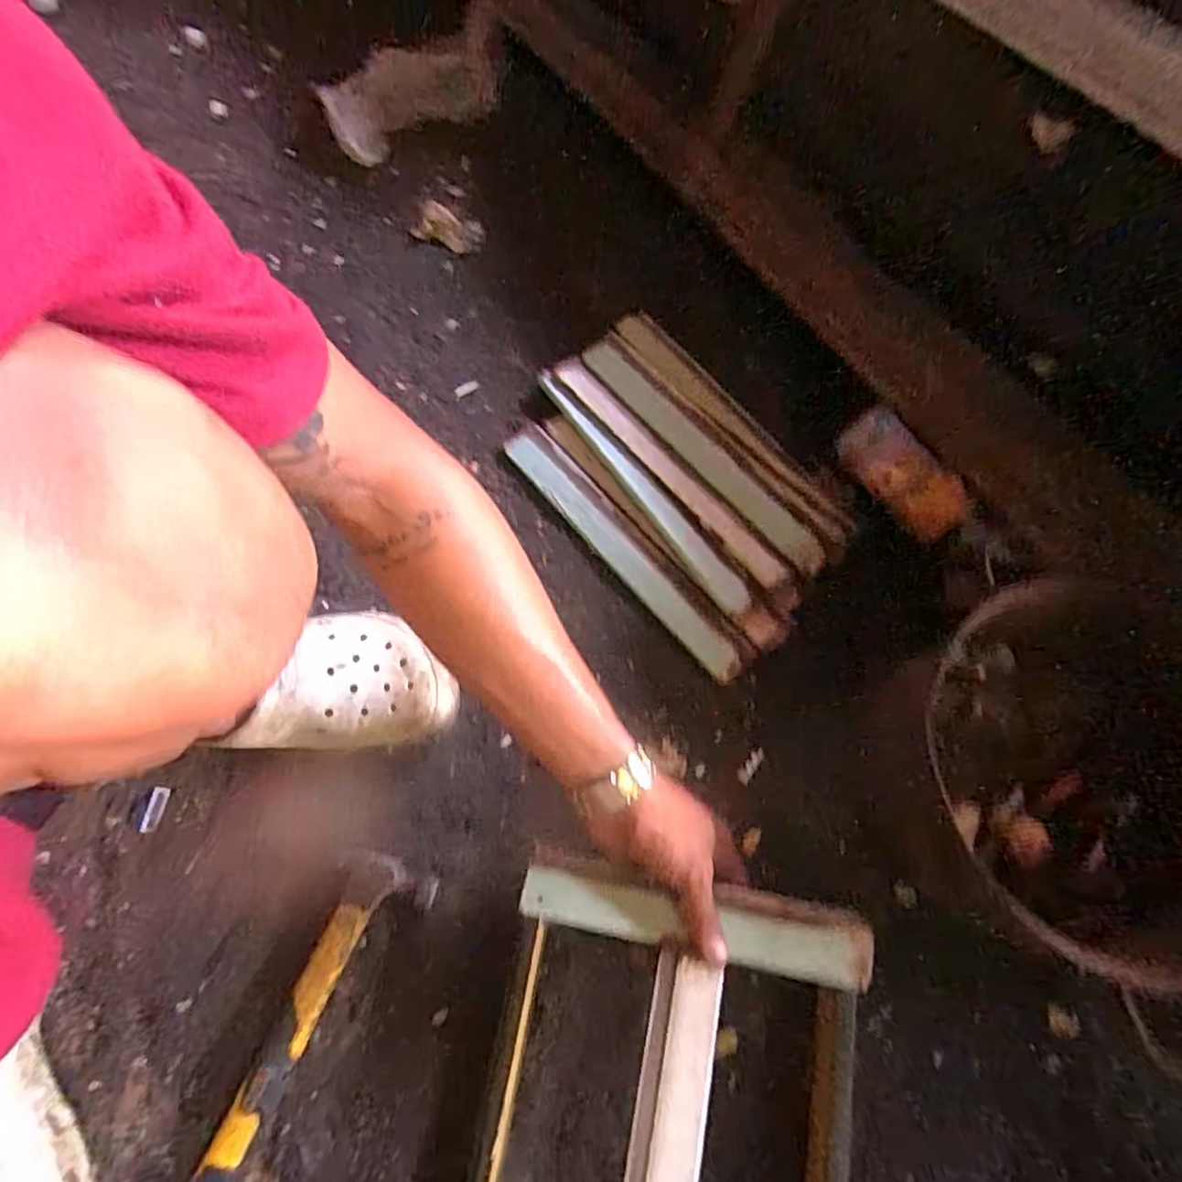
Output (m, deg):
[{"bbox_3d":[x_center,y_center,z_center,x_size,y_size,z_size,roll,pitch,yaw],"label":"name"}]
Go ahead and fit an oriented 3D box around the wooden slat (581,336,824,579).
[{"bbox_3d":[0.107,-0.131,0.602,0.045,0.010,0.294,-41,79,-13],"label":"wooden slat"}]

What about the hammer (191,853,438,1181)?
[{"bbox_3d":[-0.216,0.328,0.457,0.077,0.033,0.280,24,71,12],"label":"hammer"}]

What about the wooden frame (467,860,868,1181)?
[{"bbox_3d":[0.042,0.376,0.382,0.229,0.037,0.368,7,68,6],"label":"wooden frame"}]

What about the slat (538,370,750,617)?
[{"bbox_3d":[0.043,-0.098,0.596,0.031,0.013,0.301,-38,78,-2],"label":"slat"}]

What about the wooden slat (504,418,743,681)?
[{"bbox_3d":[0.027,-0.040,0.588,0.046,0.012,0.297,-42,79,0],"label":"wooden slat"}]

